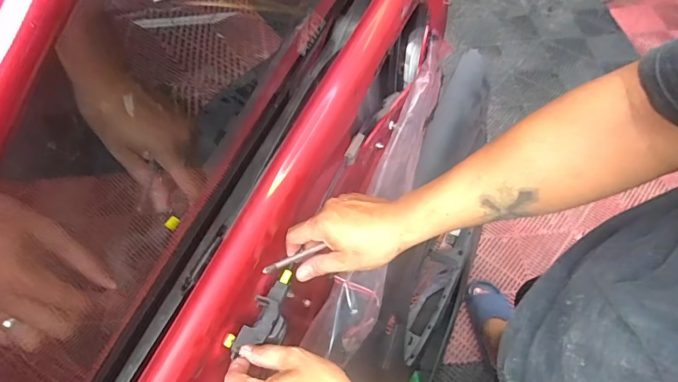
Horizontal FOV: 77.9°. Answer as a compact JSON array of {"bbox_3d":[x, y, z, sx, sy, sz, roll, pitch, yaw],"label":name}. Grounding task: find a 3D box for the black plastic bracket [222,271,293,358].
[{"bbox_3d":[-0.078,0.132,0.457,0.050,0.033,0.102,21,51,17],"label":"black plastic bracket"}]

